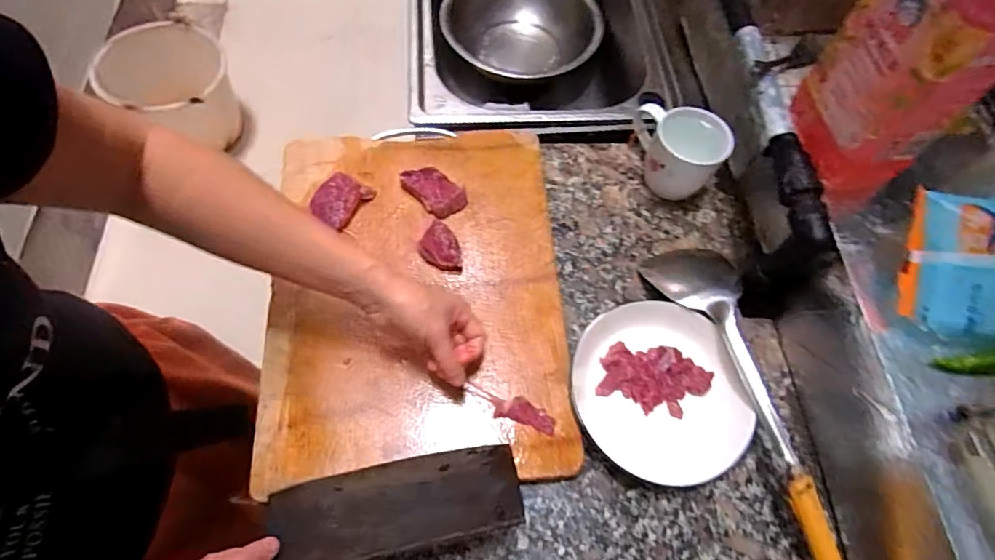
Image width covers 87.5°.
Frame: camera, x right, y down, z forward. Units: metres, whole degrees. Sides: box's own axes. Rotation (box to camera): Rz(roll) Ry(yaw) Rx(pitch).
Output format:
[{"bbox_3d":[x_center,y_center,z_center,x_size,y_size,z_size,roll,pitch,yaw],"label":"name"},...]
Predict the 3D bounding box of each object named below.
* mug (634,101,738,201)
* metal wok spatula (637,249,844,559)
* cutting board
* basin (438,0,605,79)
[{"bbox_3d":[0.203,-0.157,0.604,0.115,0.079,0.087,34,68,13],"label":"mug"},{"bbox_3d":[0.261,0.119,0.511,0.091,0.065,0.370,-17,67,-10],"label":"metal wok spatula"},{"bbox_3d":[-0.084,0.003,0.537,0.290,0.026,0.381,-4,65,-4],"label":"cutting board"},{"bbox_3d":[0.043,-0.444,0.966,0.279,0.119,0.279,1,65,-2],"label":"basin"}]

